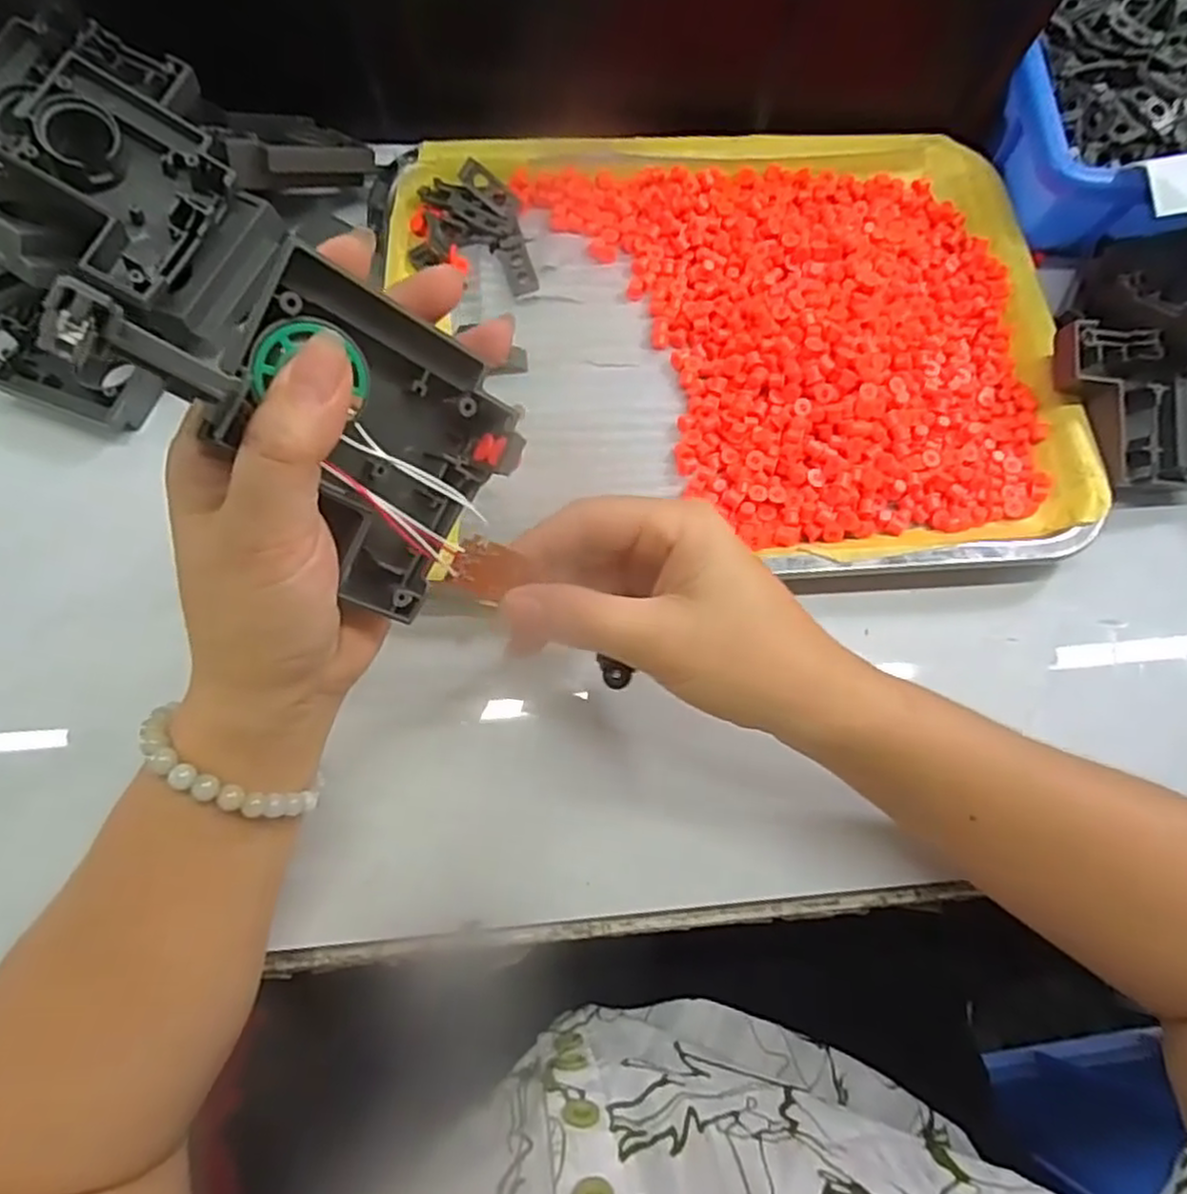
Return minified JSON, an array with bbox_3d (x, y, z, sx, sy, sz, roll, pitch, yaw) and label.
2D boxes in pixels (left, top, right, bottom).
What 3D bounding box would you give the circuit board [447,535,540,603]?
[{"bbox_3d":[-0.034,-0.009,0.236,0.024,0.004,0.018,24,96,-38],"label":"circuit board"}]

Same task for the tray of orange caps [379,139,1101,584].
[{"bbox_3d":[0.073,-0.134,0.367,0.326,0.024,0.262,-4,75,-3],"label":"tray of orange caps"}]

